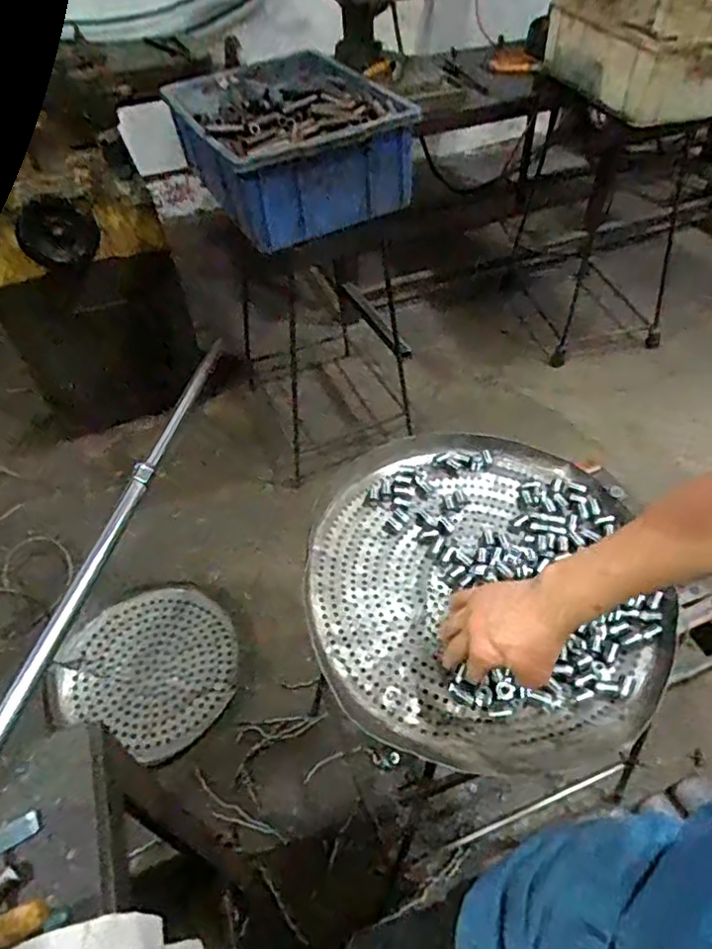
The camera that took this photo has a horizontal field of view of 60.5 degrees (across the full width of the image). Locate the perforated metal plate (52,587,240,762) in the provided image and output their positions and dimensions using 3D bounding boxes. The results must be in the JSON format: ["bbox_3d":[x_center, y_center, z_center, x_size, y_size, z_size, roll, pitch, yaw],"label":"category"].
[{"bbox_3d":[-0.431,0.401,1.313,0.352,0.018,0.339,2,48,-2],"label":"perforated metal plate"}]

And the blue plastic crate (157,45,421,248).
[{"bbox_3d":[-0.131,-0.646,1.185,0.355,0.175,0.410,-23,51,-16],"label":"blue plastic crate"}]

